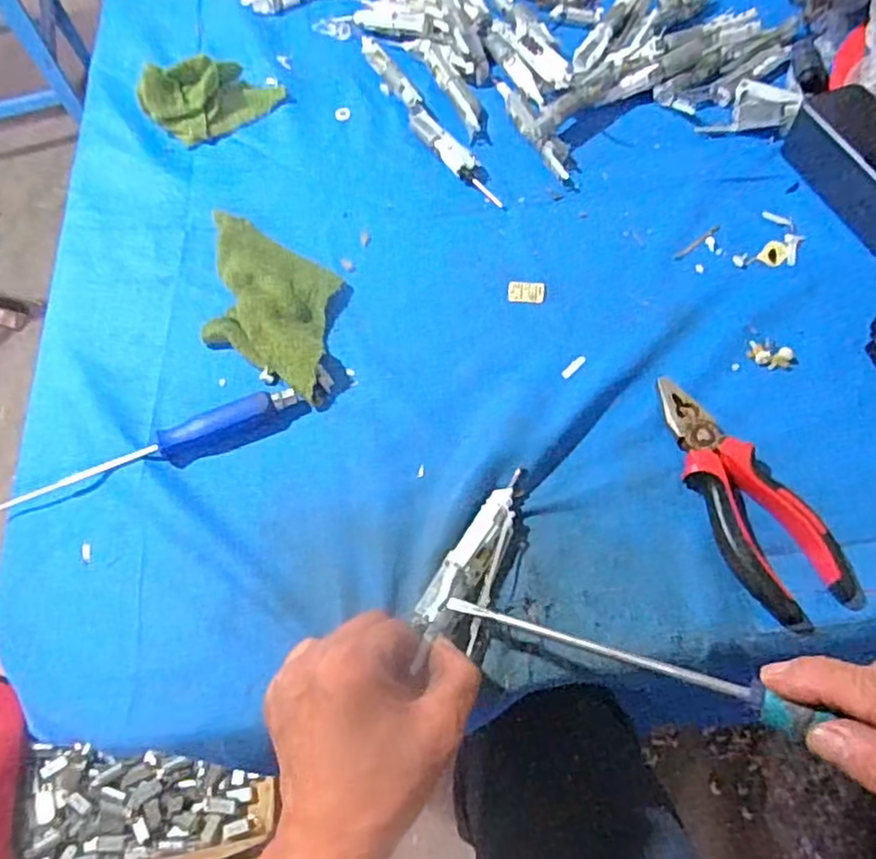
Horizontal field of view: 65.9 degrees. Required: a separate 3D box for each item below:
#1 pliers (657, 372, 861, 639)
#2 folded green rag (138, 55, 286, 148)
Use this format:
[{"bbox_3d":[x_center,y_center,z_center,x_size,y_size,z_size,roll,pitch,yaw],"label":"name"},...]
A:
[{"bbox_3d":[0.178,0.037,0.398,0.056,0.022,0.157,-21,62,-8],"label":"pliers"},{"bbox_3d":[-0.198,-0.296,0.593,0.112,0.042,0.060,-36,65,-16],"label":"folded green rag"}]

